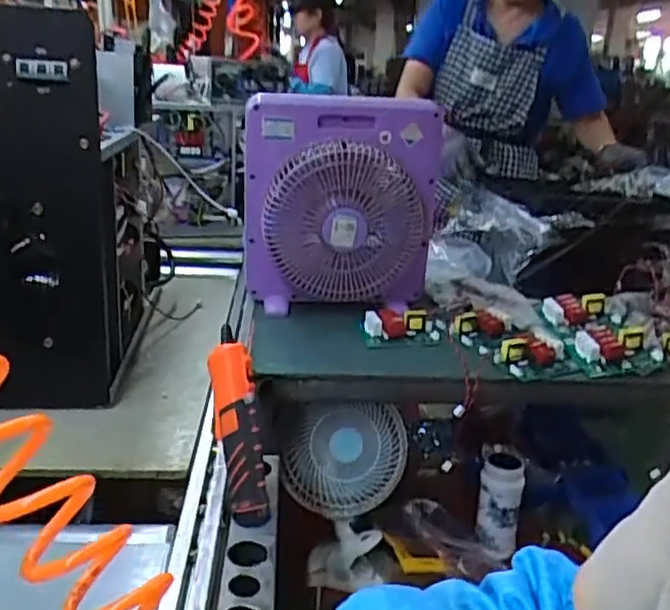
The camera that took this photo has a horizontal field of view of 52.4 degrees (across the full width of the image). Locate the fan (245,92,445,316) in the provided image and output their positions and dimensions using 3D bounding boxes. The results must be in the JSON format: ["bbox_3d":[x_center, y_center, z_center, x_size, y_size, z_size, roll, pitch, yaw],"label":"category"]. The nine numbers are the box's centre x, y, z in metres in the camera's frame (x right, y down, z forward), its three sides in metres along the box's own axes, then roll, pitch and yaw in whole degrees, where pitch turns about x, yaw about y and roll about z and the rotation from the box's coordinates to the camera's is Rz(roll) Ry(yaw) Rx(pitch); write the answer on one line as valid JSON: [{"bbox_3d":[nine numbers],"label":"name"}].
[{"bbox_3d":[0.015,-0.160,1.117,0.323,0.332,0.116,1,20,-6],"label":"fan"}]

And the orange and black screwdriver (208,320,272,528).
[{"bbox_3d":[-0.111,0.130,0.753,0.044,0.215,0.058,-6,-11,-23],"label":"orange and black screwdriver"}]

